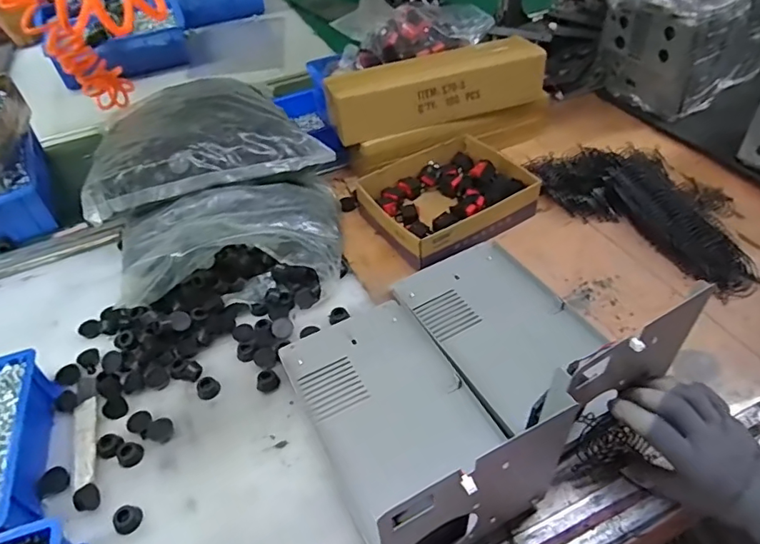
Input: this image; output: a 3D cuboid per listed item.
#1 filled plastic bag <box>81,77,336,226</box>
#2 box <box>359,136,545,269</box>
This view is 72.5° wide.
[{"bbox_3d":[-0.241,-0.188,0.717,0.311,0.068,0.196,-14,46,-9],"label":"filled plastic bag"},{"bbox_3d":[0.095,-0.112,0.742,0.217,0.051,0.176,-26,49,-20],"label":"box"}]

